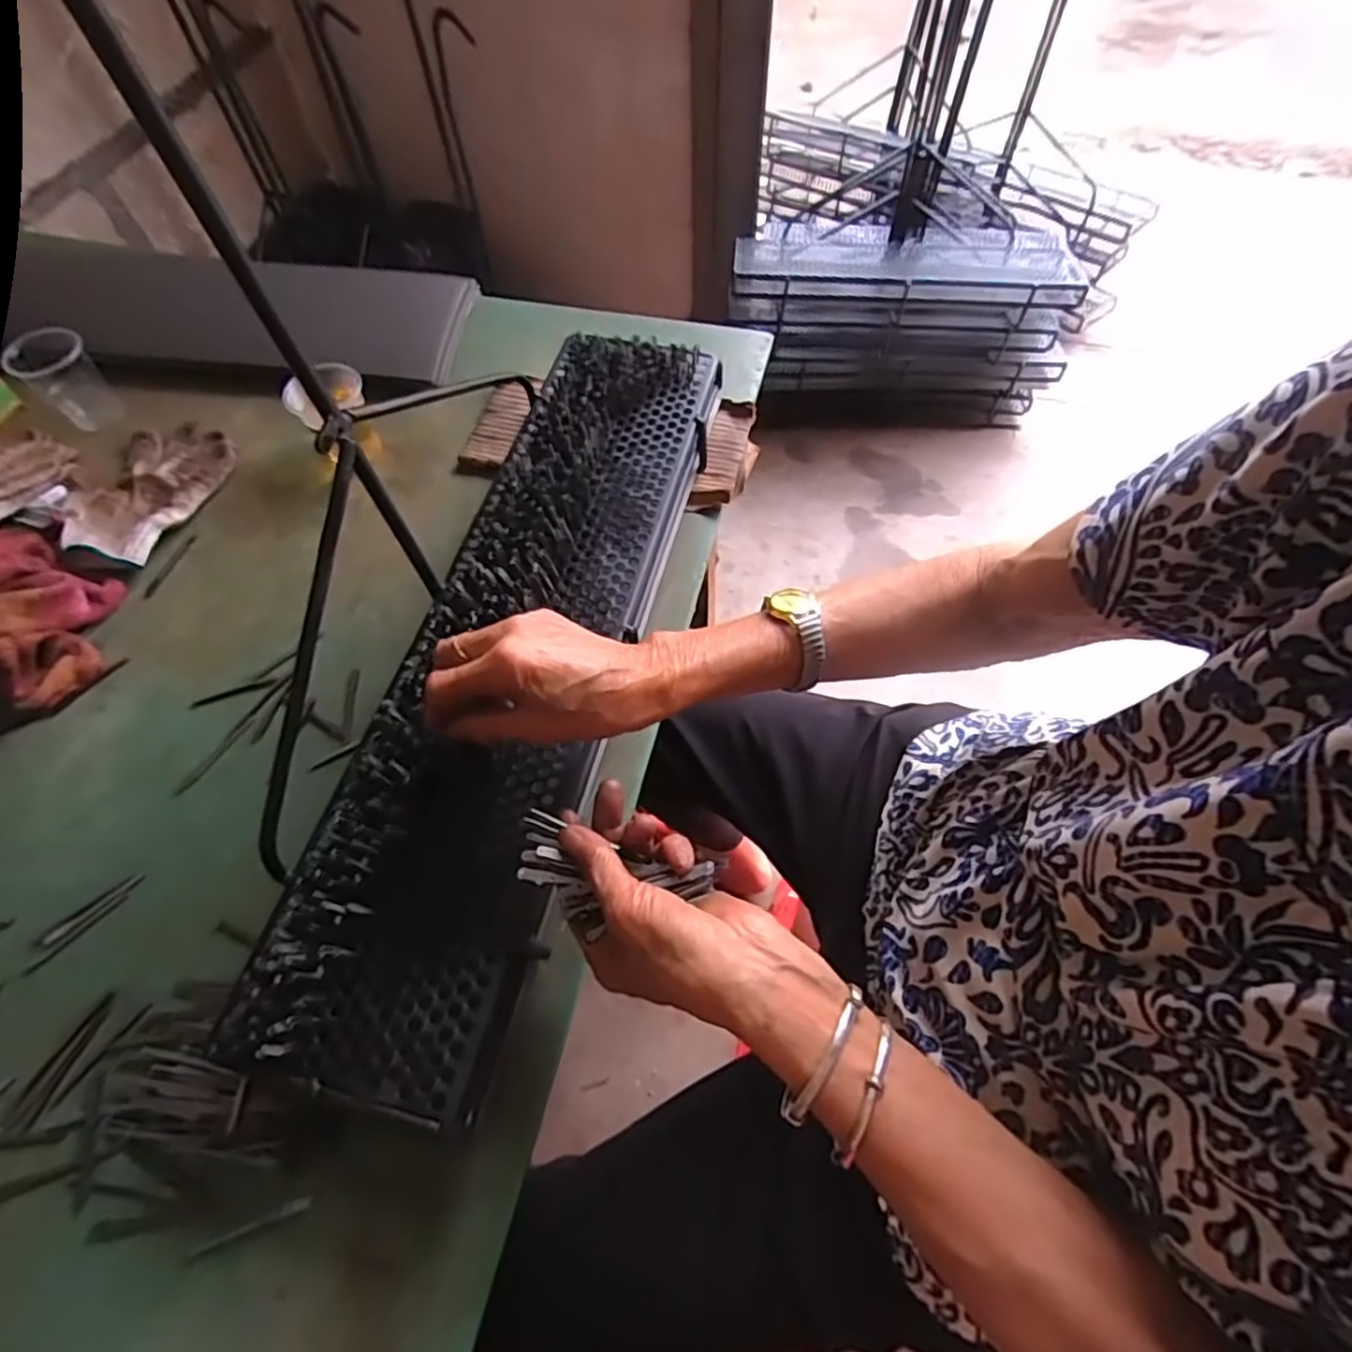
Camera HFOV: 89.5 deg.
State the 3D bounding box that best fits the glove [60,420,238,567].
[{"bbox_3d":[-0.490,-0.176,0.626,0.113,0.023,0.166,9,61,6],"label":"glove"}]

